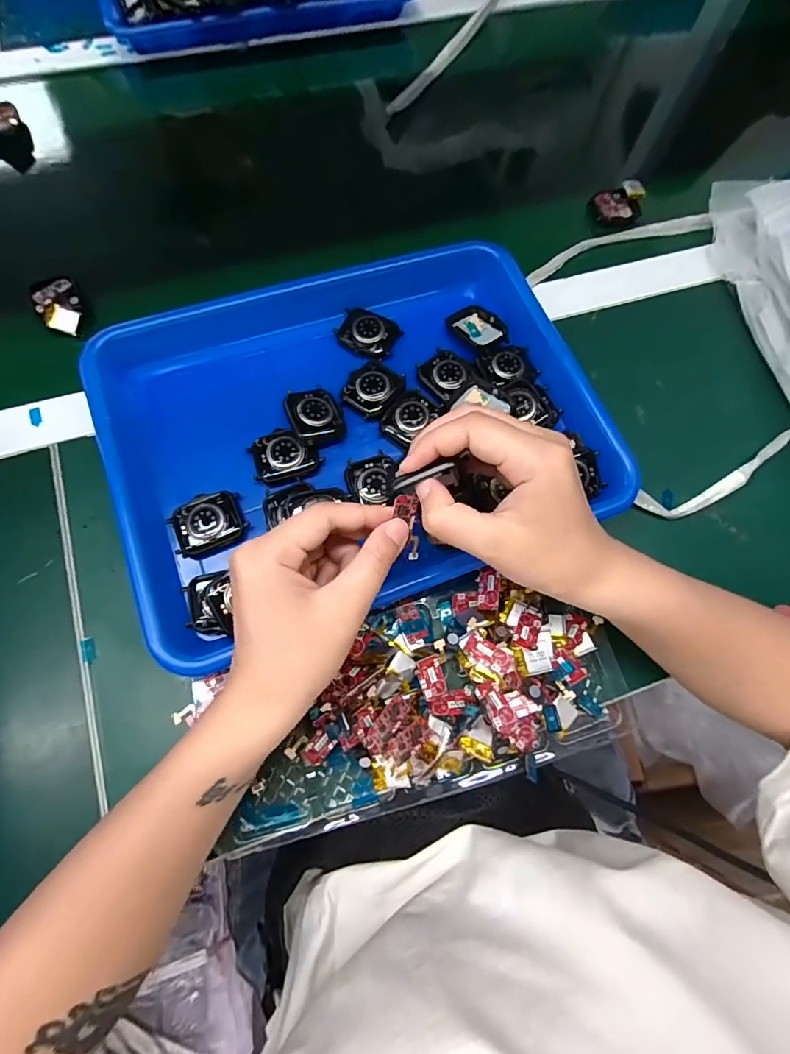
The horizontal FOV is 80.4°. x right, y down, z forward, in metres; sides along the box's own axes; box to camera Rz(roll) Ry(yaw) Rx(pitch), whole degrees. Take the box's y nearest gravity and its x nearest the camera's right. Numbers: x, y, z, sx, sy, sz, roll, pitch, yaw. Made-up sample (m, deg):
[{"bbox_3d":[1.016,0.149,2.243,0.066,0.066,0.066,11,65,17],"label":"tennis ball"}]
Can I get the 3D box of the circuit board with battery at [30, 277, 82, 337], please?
[{"bbox_3d":[-0.268,-0.177,0.371,0.031,0.016,0.051,-25,73,-11],"label":"circuit board with battery"}]

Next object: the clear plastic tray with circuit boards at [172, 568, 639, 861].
[{"bbox_3d":[0.026,0.098,0.288,0.233,0.035,0.119,-15,72,-8],"label":"clear plastic tray with circuit boards"}]

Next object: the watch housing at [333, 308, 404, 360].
[{"bbox_3d":[-0.021,-0.149,0.357,0.044,0.006,0.035,23,71,5],"label":"watch housing"}]

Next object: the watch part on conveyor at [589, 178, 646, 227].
[{"bbox_3d":[0.209,-0.303,0.436,0.050,0.012,0.039,-39,77,-15],"label":"watch part on conveyor"}]

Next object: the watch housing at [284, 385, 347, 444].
[{"bbox_3d":[-0.056,-0.079,0.328,0.036,0.014,0.040,-19,73,-9],"label":"watch housing"}]

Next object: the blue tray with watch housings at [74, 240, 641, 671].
[{"bbox_3d":[-0.029,-0.081,0.330,0.325,0.034,0.264,-22,73,-10],"label":"blue tray with watch housings"}]

